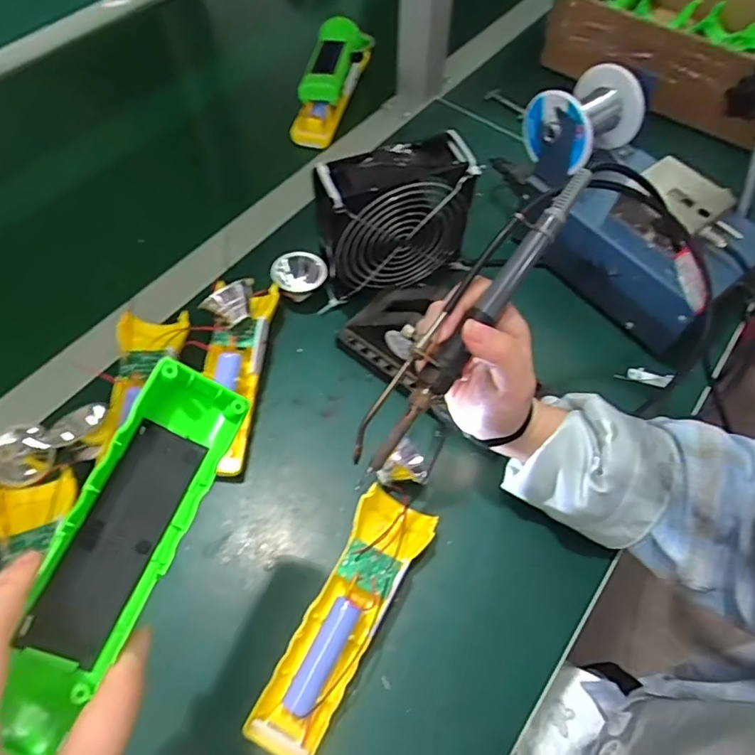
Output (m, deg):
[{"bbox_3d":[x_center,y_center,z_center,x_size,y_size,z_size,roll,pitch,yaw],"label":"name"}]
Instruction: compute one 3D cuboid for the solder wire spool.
[{"bbox_3d":[0.170,-0.211,0.453,0.082,0.067,0.066,-32,65,-18],"label":"solder wire spool"}]

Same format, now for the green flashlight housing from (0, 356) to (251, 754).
[{"bbox_3d":[-0.100,0.063,0.215,0.042,0.024,0.139,30,67,-22],"label":"green flashlight housing"}]

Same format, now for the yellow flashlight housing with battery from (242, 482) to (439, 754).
[{"bbox_3d":[-0.020,0.152,0.349,0.052,0.041,0.166,24,62,13],"label":"yellow flashlight housing with battery"}]

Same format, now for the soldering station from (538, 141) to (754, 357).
[{"bbox_3d":[0.235,-0.119,0.464,0.121,0.092,0.148,-38,67,-21],"label":"soldering station"}]

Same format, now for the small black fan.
[{"bbox_3d":[0.011,-0.126,0.448,0.116,0.126,0.050,-16,61,-10],"label":"small black fan"}]

